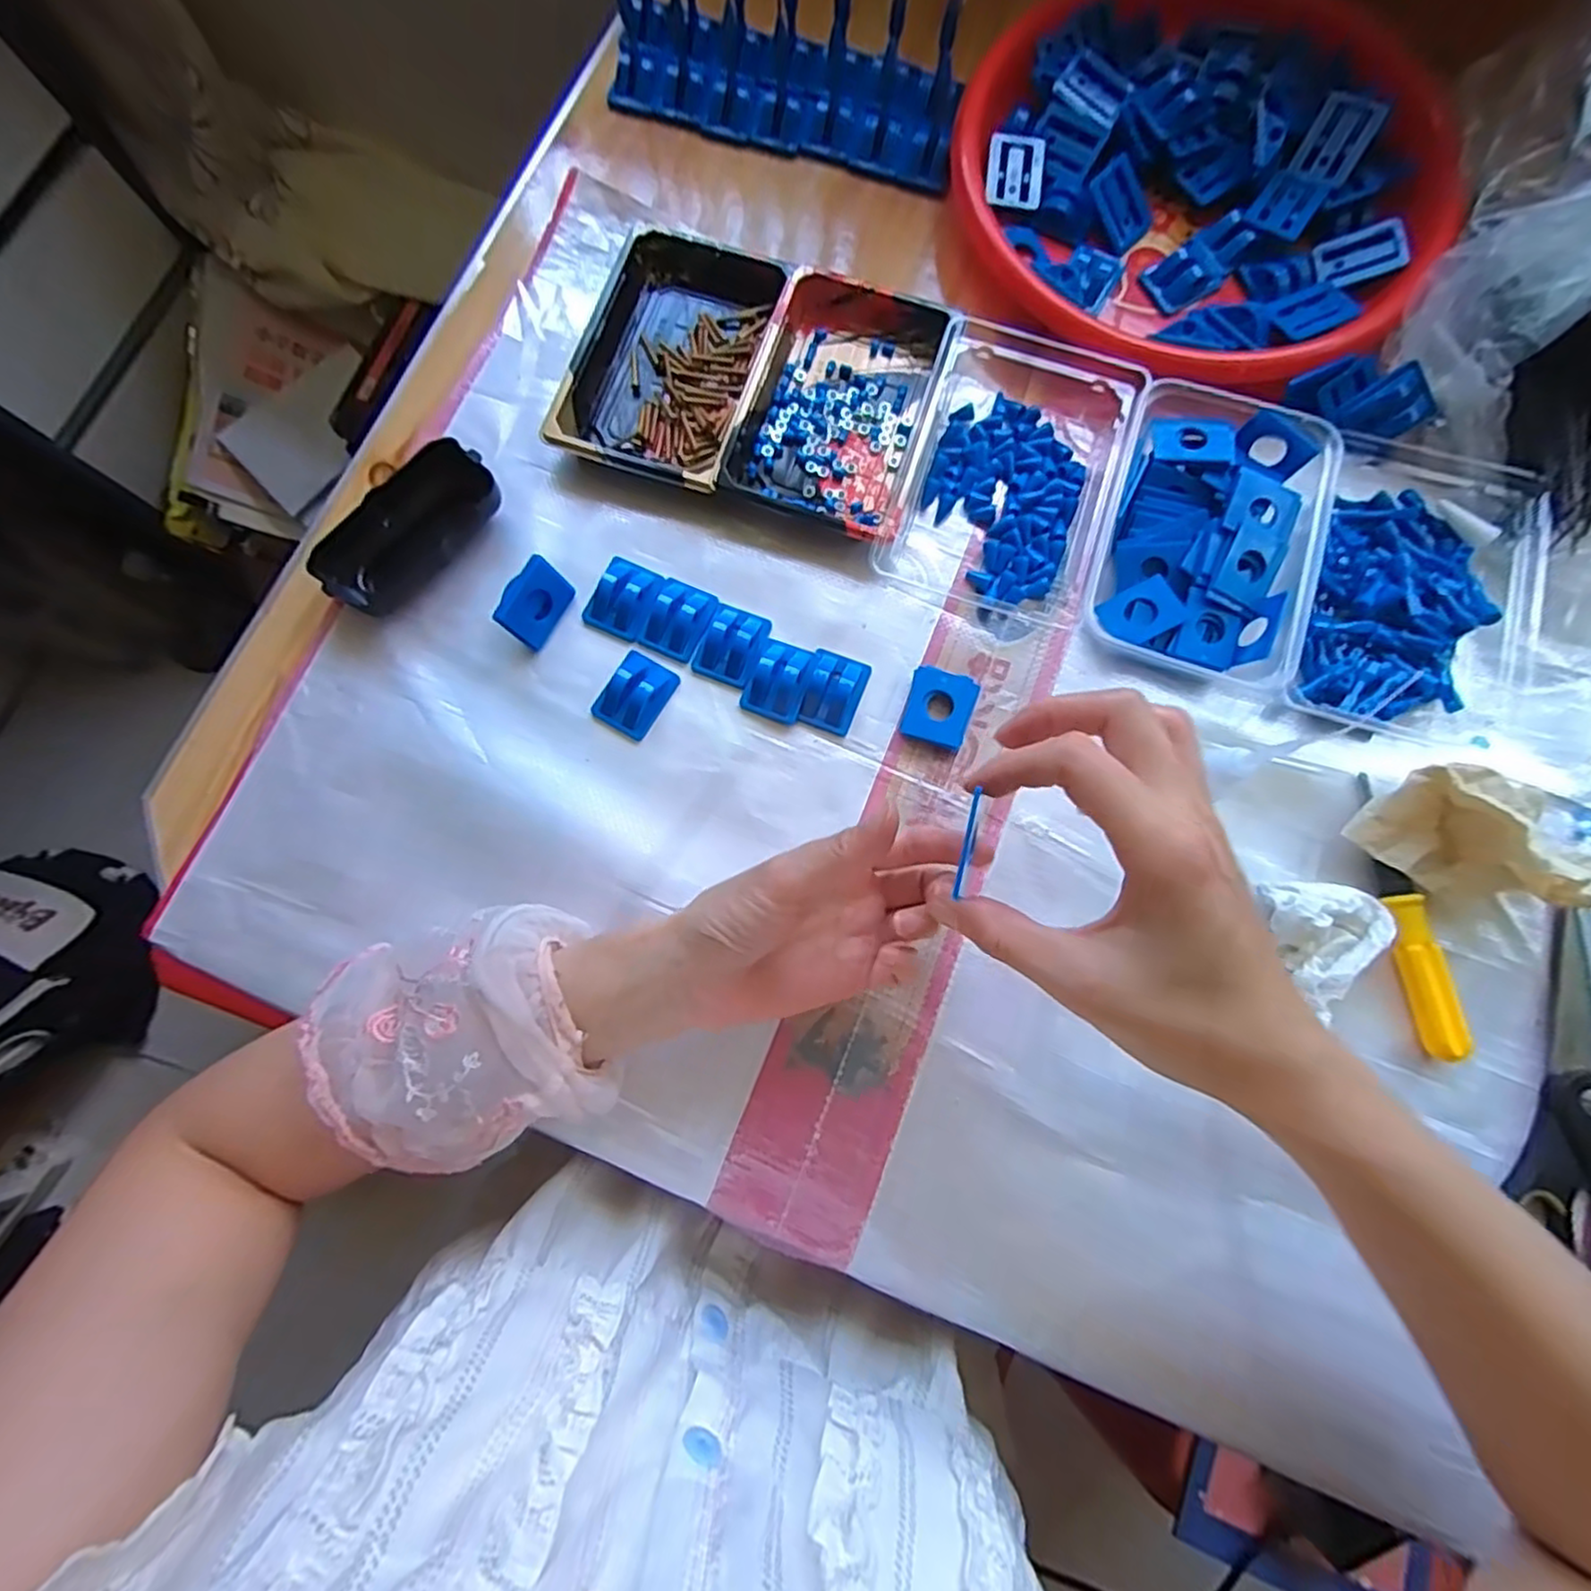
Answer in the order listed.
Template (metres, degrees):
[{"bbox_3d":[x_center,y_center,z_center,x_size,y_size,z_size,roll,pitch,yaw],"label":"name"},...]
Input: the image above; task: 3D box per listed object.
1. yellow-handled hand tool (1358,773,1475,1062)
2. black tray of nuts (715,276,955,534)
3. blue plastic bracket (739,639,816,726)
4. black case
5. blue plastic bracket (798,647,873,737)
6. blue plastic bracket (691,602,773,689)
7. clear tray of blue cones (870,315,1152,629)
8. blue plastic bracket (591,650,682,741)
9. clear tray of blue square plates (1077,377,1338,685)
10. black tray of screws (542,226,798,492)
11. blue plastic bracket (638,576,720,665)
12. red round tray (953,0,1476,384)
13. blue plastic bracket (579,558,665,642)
[{"bbox_3d":[0.309,0.060,0.353,0.023,0.018,0.140,-7,79,-1],"label":"yellow-handled hand tool"},{"bbox_3d":[0.028,-0.233,0.412,0.103,0.025,0.160,17,80,4],"label":"black tray of nuts"},{"bbox_3d":[-0.008,-0.066,0.391,0.032,0.017,0.044,20,80,4],"label":"blue plastic bracket"},{"bbox_3d":[-0.218,-0.150,0.395,0.053,0.023,0.107,38,82,7],"label":"black case"},{"bbox_3d":[0.022,-0.060,0.390,0.031,0.017,0.045,21,80,4],"label":"blue plastic bracket"},{"bbox_3d":[-0.036,-0.086,0.391,0.033,0.012,0.044,22,80,5],"label":"blue plastic bracket"},{"bbox_3d":[0.126,-0.195,0.403,0.119,0.029,0.175,18,80,4],"label":"clear tray of blue cones"},{"bbox_3d":[-0.090,-0.057,0.385,0.033,0.015,0.043,31,81,6],"label":"blue plastic bracket"},{"bbox_3d":[0.228,-0.145,0.386,0.108,0.033,0.155,18,80,4],"label":"clear tray of blue square plates"},{"bbox_3d":[-0.073,-0.265,0.420,0.107,0.022,0.164,18,80,4],"label":"black tray of screws"},{"bbox_3d":[-0.066,-0.101,0.394,0.034,0.012,0.044,22,80,5],"label":"blue plastic bracket"},{"bbox_3d":[0.251,-0.392,0.435,0.287,0.038,0.287,0,79,1],"label":"red round tray"},{"bbox_3d":[-0.097,-0.113,0.396,0.038,0.011,0.045,23,80,5],"label":"blue plastic bracket"}]

